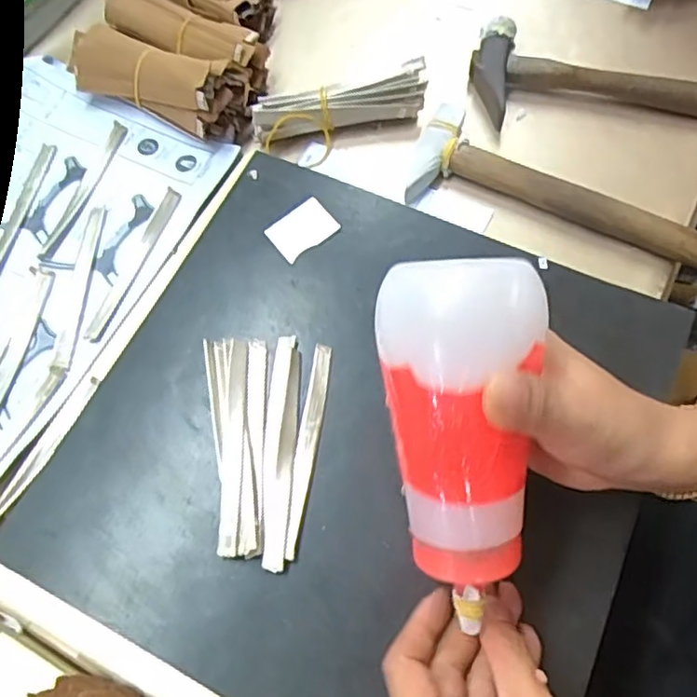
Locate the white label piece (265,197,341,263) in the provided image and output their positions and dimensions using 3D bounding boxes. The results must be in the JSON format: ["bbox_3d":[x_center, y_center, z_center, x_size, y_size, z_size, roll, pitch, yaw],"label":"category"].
[{"bbox_3d":[-0.030,-0.079,0.405,0.042,0.004,0.031,-36,70,-14],"label":"white label piece"}]

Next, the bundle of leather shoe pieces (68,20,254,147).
[{"bbox_3d":[-0.139,-0.198,0.458,0.136,0.049,0.050,25,69,13],"label":"bundle of leather shoe pieces"}]

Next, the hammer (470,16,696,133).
[{"bbox_3d":[0.193,-0.180,0.454,0.213,0.027,0.080,19,68,10],"label":"hammer"}]

